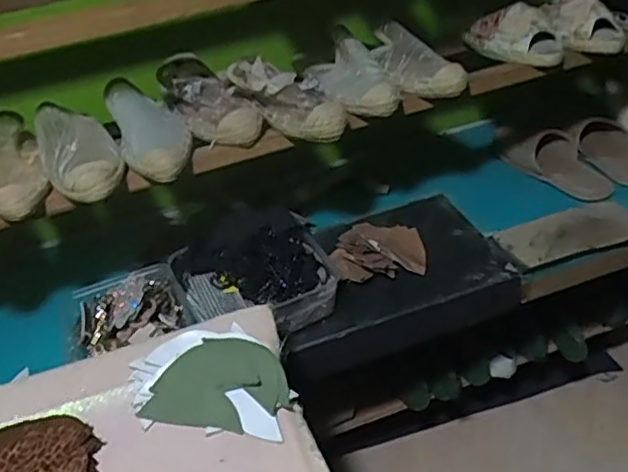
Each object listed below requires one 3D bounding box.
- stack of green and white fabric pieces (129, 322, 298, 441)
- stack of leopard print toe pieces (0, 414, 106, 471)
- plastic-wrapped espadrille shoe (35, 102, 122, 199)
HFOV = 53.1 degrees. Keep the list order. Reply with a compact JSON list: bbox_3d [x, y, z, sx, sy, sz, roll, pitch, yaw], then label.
[{"bbox_3d":[-0.104,0.143,0.633,0.156,0.020,0.107,2,61,8],"label":"stack of green and white fabric pieces"},{"bbox_3d":[-0.273,0.209,0.593,0.136,0.017,0.079,-8,37,0],"label":"stack of leopard print toe pieces"},{"bbox_3d":[-0.277,-0.100,0.741,0.089,0.059,0.141,-19,38,-14],"label":"plastic-wrapped espadrille shoe"}]

